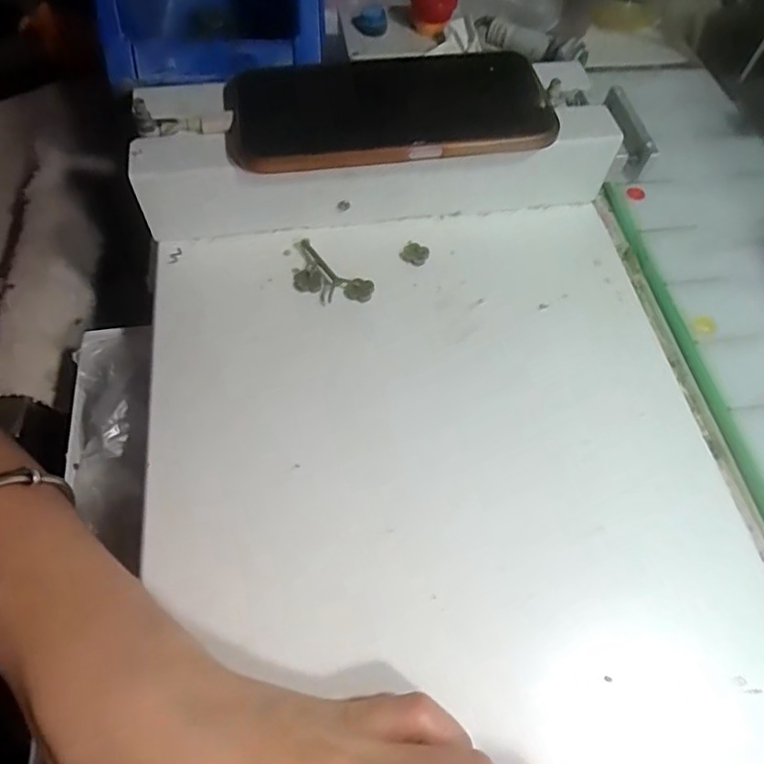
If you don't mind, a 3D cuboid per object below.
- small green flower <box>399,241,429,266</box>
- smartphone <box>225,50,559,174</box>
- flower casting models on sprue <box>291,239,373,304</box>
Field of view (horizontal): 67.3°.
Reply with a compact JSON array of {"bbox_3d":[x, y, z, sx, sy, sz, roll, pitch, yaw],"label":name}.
[{"bbox_3d":[0.018,-0.070,0.314,0.014,0.005,0.013,2,59,-3],"label":"small green flower"},{"bbox_3d":[0.003,-0.140,0.297,0.161,0.018,0.074,-7,61,-7],"label":"smartphone"},{"bbox_3d":[-0.029,-0.053,0.300,0.046,0.009,0.025,31,62,14],"label":"flower casting models on sprue"}]

